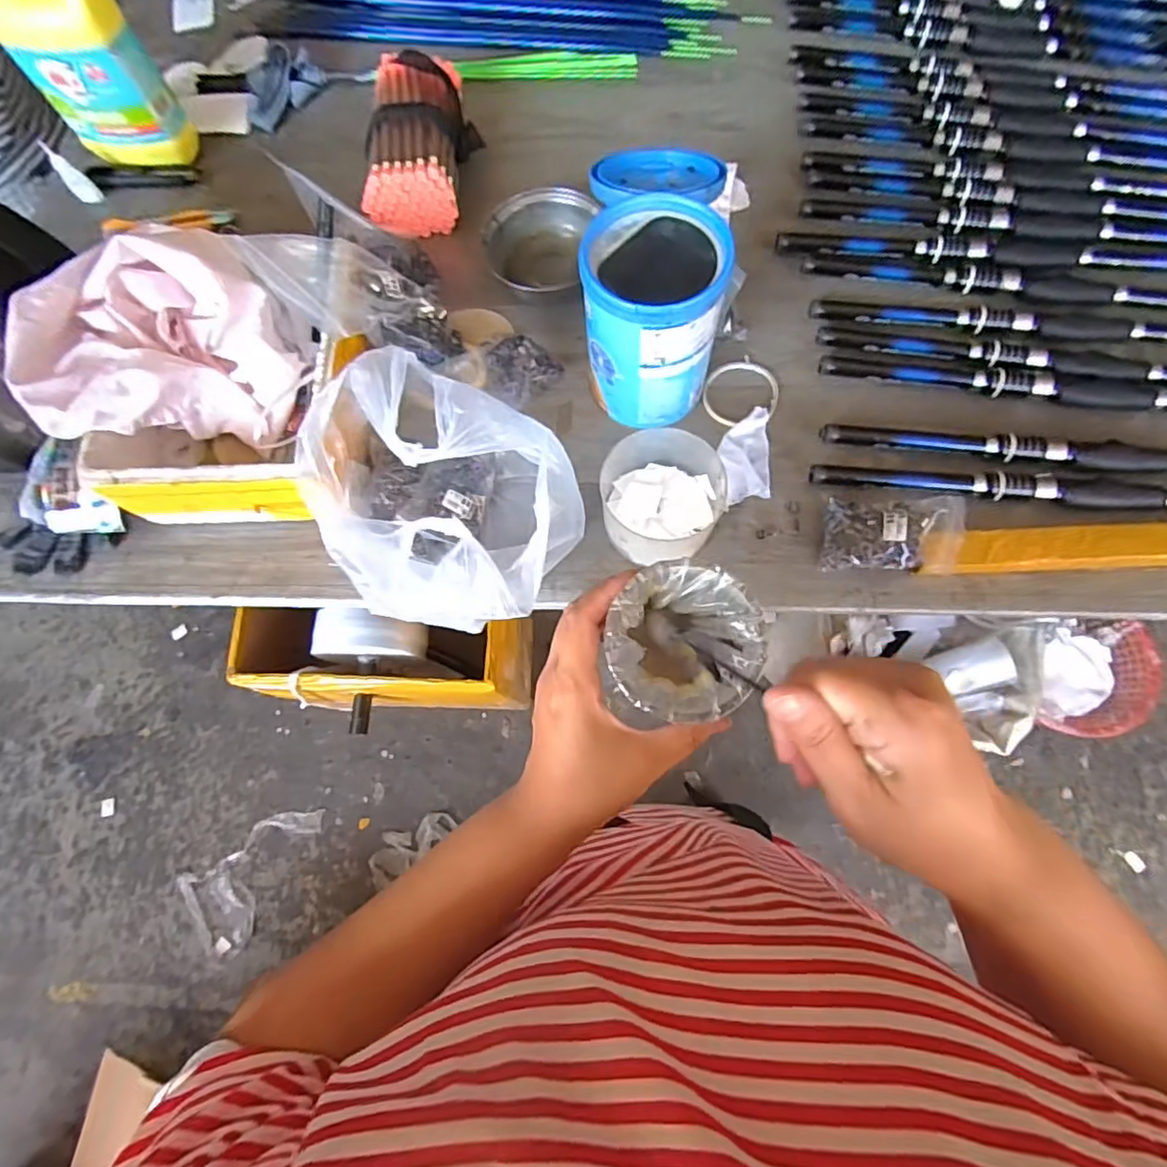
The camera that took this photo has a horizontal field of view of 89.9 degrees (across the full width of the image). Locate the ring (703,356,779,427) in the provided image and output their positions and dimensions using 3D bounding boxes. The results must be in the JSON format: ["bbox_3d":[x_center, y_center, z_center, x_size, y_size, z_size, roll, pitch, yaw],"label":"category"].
[{"bbox_3d":[0.171,-0.209,0.638,0.081,0.010,0.079,-1,74,2],"label":"ring"}]

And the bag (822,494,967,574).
[{"bbox_3d":[0.293,-0.046,0.556,0.119,0.045,0.075,4,73,4],"label":"bag"}]

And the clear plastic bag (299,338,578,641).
[{"bbox_3d":[-0.134,-0.071,0.522,0.235,0.186,0.194,12,74,7],"label":"clear plastic bag"}]

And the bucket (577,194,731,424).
[{"bbox_3d":[0.066,-0.252,0.568,0.122,0.163,0.131,-1,72,3],"label":"bucket"}]

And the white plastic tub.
[{"bbox_3d":[0.078,-0.083,0.568,0.114,0.065,0.113,-1,72,3],"label":"white plastic tub"}]

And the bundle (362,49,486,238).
[{"bbox_3d":[-0.198,-0.543,0.723,0.124,0.075,0.218,1,73,3],"label":"bundle"}]

